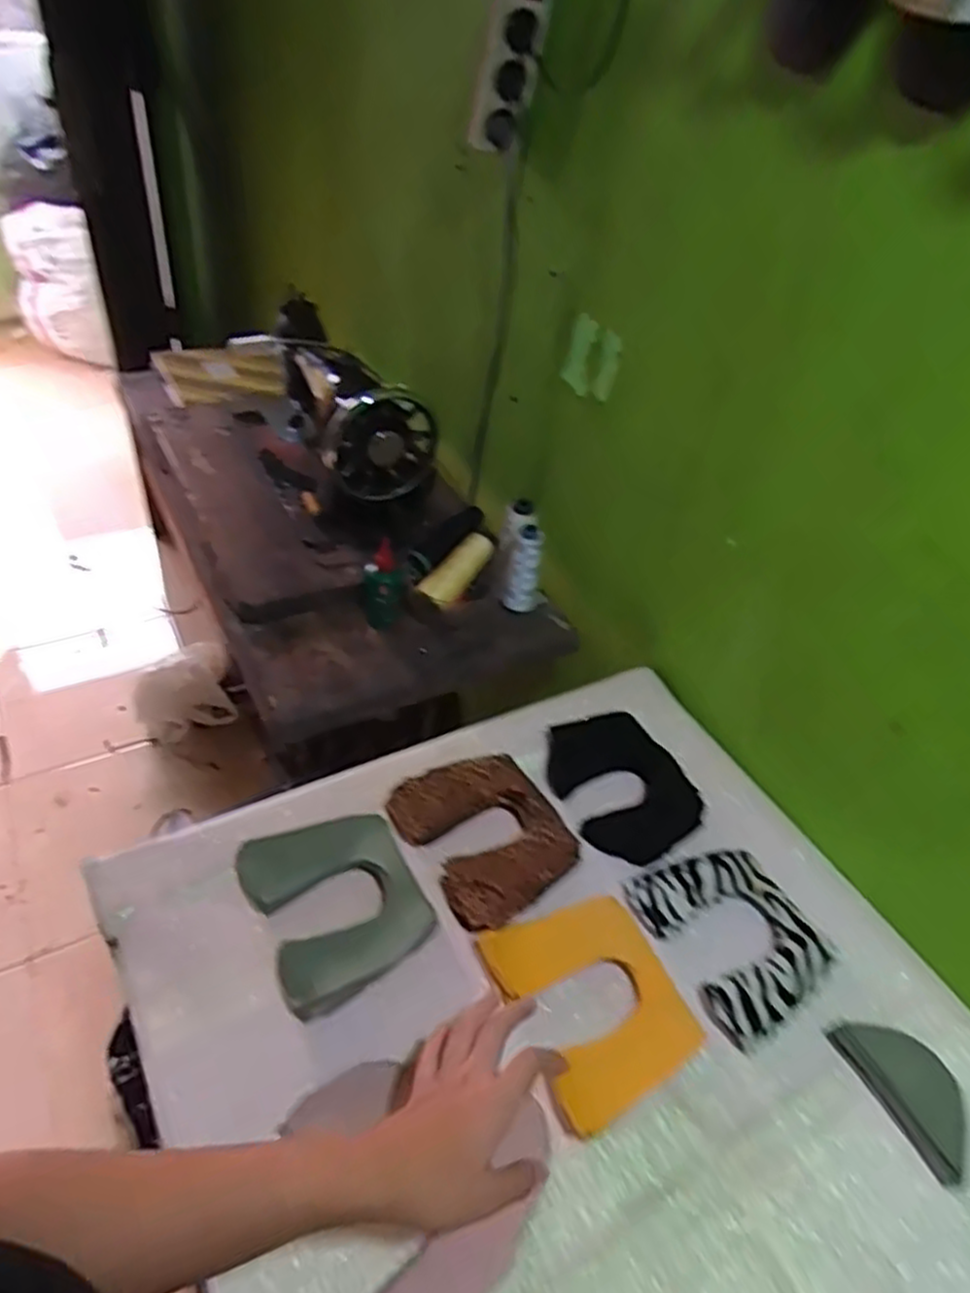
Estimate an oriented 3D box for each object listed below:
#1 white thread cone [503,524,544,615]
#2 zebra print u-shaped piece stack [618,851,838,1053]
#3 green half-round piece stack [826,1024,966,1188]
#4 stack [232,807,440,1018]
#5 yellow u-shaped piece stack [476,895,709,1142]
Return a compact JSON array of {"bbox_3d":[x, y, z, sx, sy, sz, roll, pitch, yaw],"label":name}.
[{"bbox_3d":[0.048,-0.090,0.935,0.042,0.110,0.044,11,42,2],"label":"white thread cone"},{"bbox_3d":[0.216,0.240,0.654,0.131,0.019,0.148,-16,48,-25],"label":"zebra print u-shaped piece stack"},{"bbox_3d":[0.323,0.330,0.580,0.055,0.017,0.111,-17,49,-26],"label":"green half-round piece stack"},{"bbox_3d":[-0.119,0.208,0.628,0.124,0.023,0.146,-18,49,-27],"label":"stack"},{"bbox_3d":[0.086,0.279,0.608,0.126,0.016,0.153,-17,50,-21],"label":"yellow u-shaped piece stack"}]

